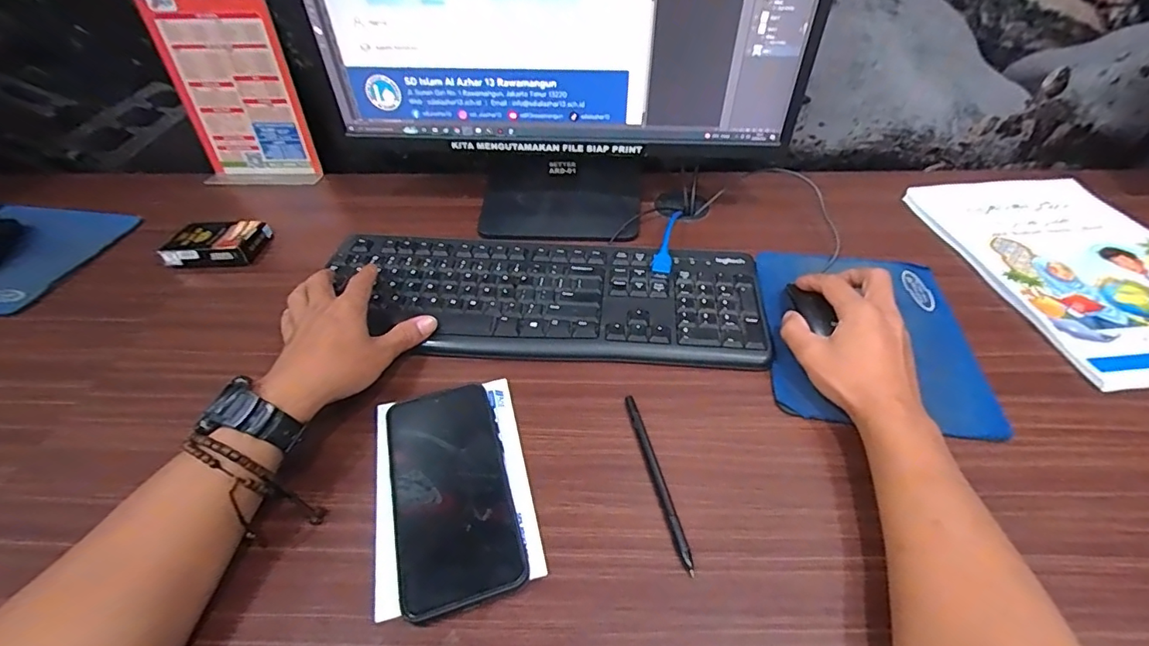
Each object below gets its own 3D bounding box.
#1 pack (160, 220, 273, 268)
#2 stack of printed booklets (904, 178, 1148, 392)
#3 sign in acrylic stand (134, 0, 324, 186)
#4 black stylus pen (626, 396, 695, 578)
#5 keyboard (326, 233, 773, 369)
[{"bbox_3d":[-0.403,-0.089,0.563,0.095,0.028,0.062,-4,48,-1],"label":"pack"},{"bbox_3d":[0.518,-0.066,0.510,0.205,0.011,0.303,-5,48,-2],"label":"stack of printed booklets"},{"bbox_3d":[-0.424,-0.286,0.628,0.150,0.205,0.069,0,48,2],"label":"sign in acrylic stand"},{"bbox_3d":[0.061,0.110,0.366,0.008,0.009,0.139,-10,48,-7],"label":"black stylus pen"},{"bbox_3d":[-0.036,-0.028,0.491,0.423,0.017,0.154,7,48,8],"label":"keyboard"}]

